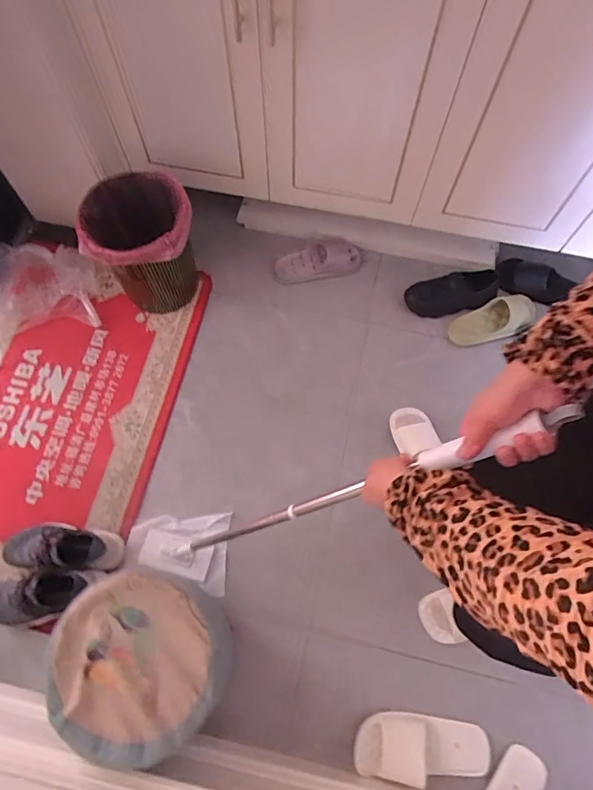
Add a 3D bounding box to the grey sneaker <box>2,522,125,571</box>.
[{"bbox_3d":[-0.531,0.330,1.035,0.263,0.132,0.104,2,68,1],"label":"grey sneaker"}]

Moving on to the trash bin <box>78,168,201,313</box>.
[{"bbox_3d":[-0.381,-0.365,1.224,0.250,0.316,0.210,-22,70,-9],"label":"trash bin"}]

